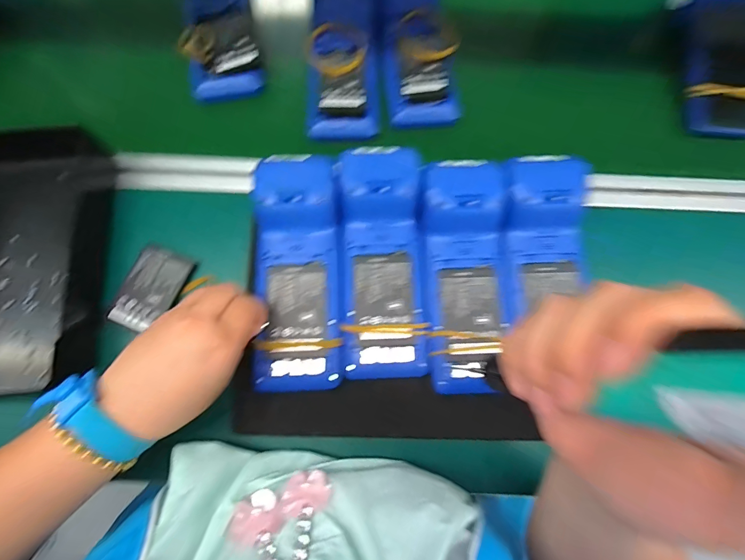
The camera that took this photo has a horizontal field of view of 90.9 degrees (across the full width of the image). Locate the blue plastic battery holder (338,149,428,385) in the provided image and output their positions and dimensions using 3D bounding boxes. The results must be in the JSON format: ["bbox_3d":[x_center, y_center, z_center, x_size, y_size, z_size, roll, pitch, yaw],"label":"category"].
[{"bbox_3d":[0.009,-0.021,0.347,0.076,0.032,0.219,-1,75,0],"label":"blue plastic battery holder"}]

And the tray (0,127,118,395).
[{"bbox_3d":[-0.355,-0.030,0.359,0.164,0.052,0.272,-3,76,-1],"label":"tray"}]

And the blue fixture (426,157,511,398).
[{"bbox_3d":[0.091,-0.007,0.350,0.077,0.036,0.215,0,76,0],"label":"blue fixture"}]

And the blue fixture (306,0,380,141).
[{"bbox_3d":[-0.035,-0.270,0.436,0.081,0.038,0.212,-1,76,0],"label":"blue fixture"}]

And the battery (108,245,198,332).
[{"bbox_3d":[-0.223,0.009,0.375,0.059,0.011,0.083,15,76,4],"label":"battery"}]

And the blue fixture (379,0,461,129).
[{"bbox_3d":[0.054,-0.294,0.445,0.088,0.041,0.225,-4,76,-1],"label":"blue fixture"}]

